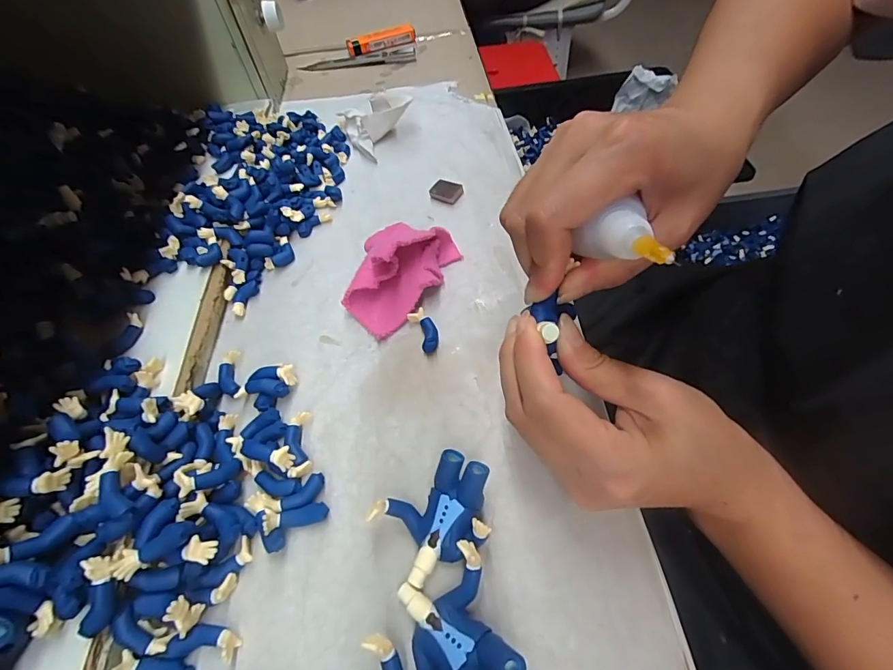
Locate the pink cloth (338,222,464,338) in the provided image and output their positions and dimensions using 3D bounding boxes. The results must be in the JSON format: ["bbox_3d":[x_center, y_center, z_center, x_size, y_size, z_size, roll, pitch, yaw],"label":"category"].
[{"bbox_3d":[-0.032,-0.045,0.280,0.054,0.039,0.086,18,58,17],"label":"pink cloth"}]

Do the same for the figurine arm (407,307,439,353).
[{"bbox_3d":[-0.013,-0.003,0.266,0.013,0.011,0.029,-22,55,-10],"label":"figurine arm"}]

